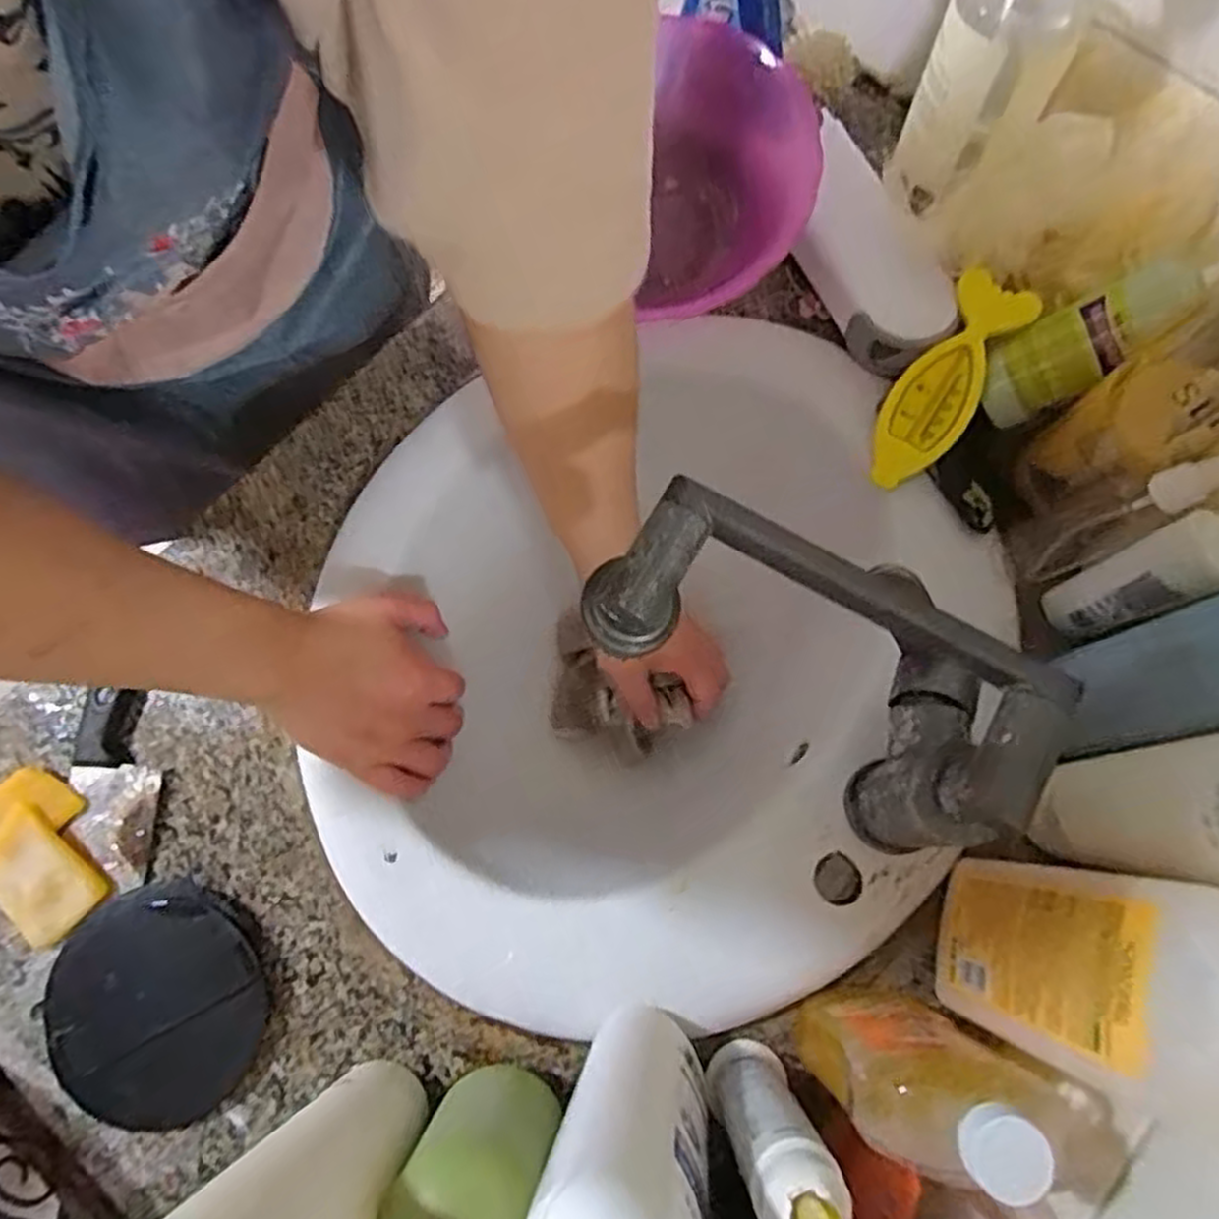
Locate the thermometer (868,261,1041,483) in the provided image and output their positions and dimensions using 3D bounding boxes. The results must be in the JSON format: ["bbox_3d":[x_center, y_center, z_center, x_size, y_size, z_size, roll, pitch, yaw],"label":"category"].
[{"bbox_3d":[0.219,-0.147,0.501,0.052,0.013,0.141,31,100,7],"label":"thermometer"}]

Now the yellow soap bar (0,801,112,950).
[{"bbox_3d":[-0.338,0.158,0.448,0.047,0.017,0.077,-42,80,-10],"label":"yellow soap bar"}]

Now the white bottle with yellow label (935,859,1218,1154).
[{"bbox_3d":[0.215,0.157,0.326,0.053,0.217,0.094,22,76,5],"label":"white bottle with yellow label"}]

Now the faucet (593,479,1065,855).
[{"bbox_3d":[0.099,0.033,0.393,0.201,0.163,0.090,30,77,7],"label":"faucet"}]

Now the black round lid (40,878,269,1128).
[{"bbox_3d":[-0.261,0.226,0.432,0.113,0.014,0.124,0,75,-1],"label":"black round lid"}]

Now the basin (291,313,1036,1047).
[{"bbox_3d":[0.024,0.037,0.541,0.441,0.140,0.418,0,75,-1],"label":"basin"}]

